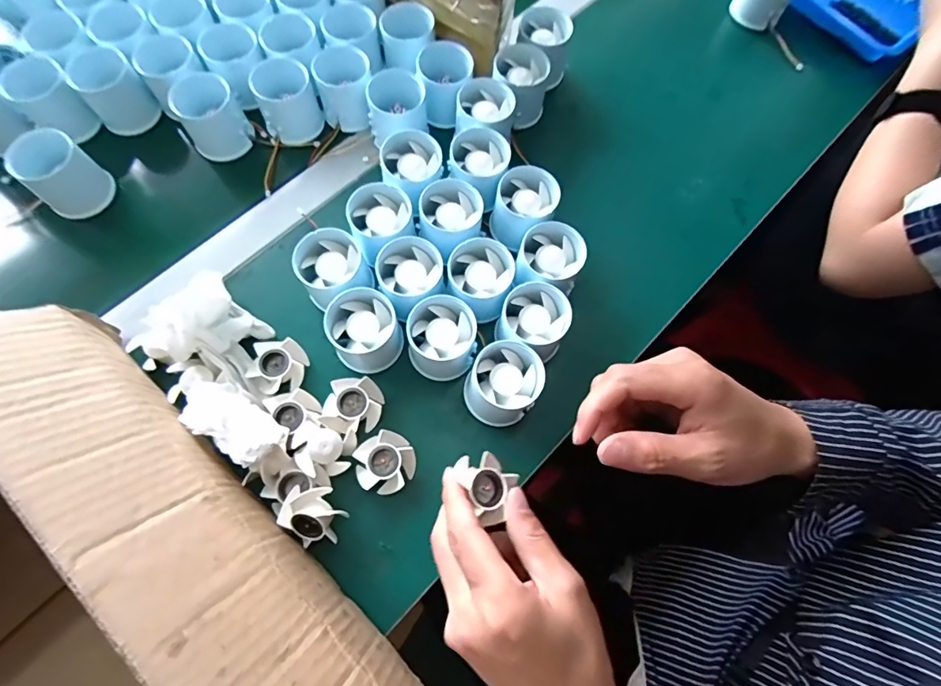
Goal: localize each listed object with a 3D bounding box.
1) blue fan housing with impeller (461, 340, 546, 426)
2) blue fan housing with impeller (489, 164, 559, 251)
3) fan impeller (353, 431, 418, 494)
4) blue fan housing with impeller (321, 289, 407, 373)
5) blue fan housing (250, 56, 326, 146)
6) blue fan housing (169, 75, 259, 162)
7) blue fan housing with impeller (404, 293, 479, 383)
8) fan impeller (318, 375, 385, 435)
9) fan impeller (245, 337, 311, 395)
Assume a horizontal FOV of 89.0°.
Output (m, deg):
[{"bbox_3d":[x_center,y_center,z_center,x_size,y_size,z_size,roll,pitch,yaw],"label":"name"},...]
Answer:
[{"bbox_3d":[0.025,0.032,0.364,0.051,0.047,0.054,1,70,-2],"label":"blue fan housing with impeller"},{"bbox_3d":[0.045,-0.114,0.411,0.051,0.049,0.049,15,70,4],"label":"blue fan housing with impeller"},{"bbox_3d":[-0.064,0.089,0.357,0.043,0.019,0.042,1,70,-2],"label":"fan impeller"},{"bbox_3d":[-0.082,-0.009,0.375,0.053,0.046,0.051,1,70,-2],"label":"blue fan housing with impeller"},{"bbox_3d":[-0.168,-0.222,0.440,0.051,0.045,0.055,1,70,-2],"label":"blue fan housing"},{"bbox_3d":[-0.235,-0.207,0.439,0.053,0.053,0.048,-30,74,-12],"label":"blue fan housing"},{"bbox_3d":[-0.022,-0.003,0.374,0.052,0.047,0.050,1,70,-2],"label":"blue fan housing with impeller"},{"bbox_3d":[-0.090,0.048,0.369,0.039,0.018,0.043,13,70,3],"label":"fan impeller"},{"bbox_3d":[-0.149,0.019,0.372,0.041,0.014,0.039,-10,71,-6],"label":"fan impeller"}]

